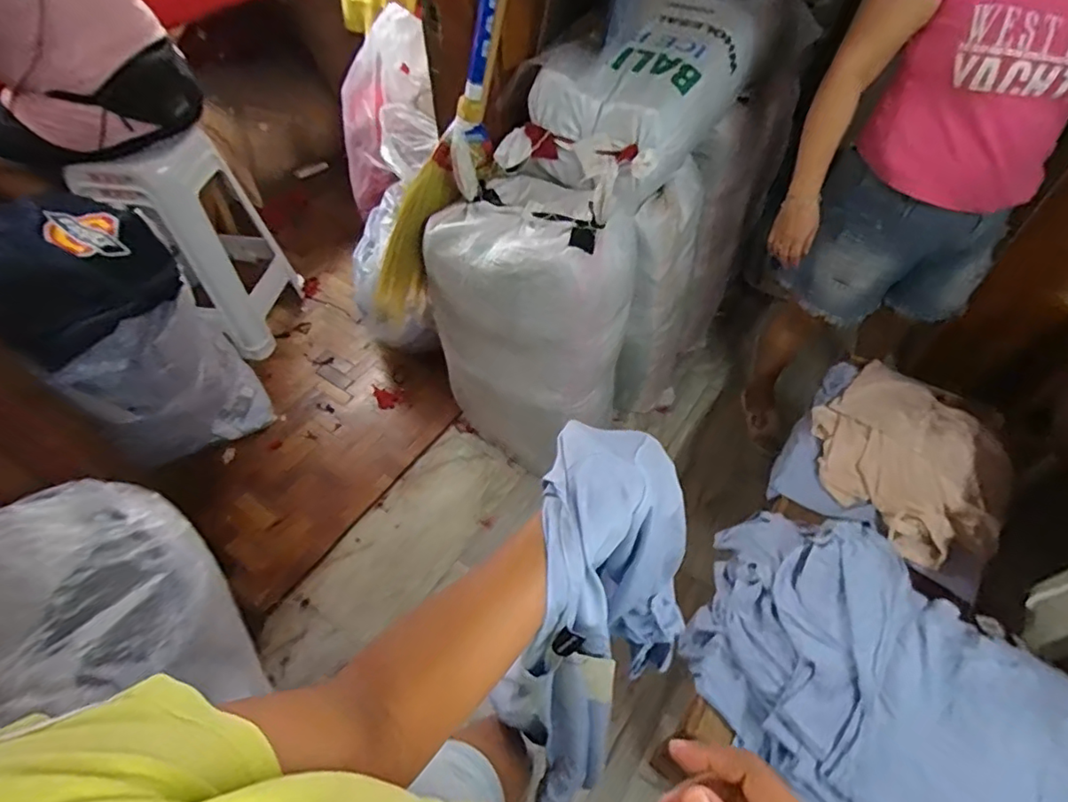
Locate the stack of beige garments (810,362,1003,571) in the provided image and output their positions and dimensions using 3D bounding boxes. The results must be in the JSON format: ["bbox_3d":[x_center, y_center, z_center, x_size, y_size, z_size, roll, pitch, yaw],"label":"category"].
[{"bbox_3d":[0.723,0.102,1.072,0.423,0.060,0.366,-32,59,-22],"label":"stack of beige garments"}]

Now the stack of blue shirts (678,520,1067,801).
[{"bbox_3d":[0.537,0.471,0.746,0.720,0.169,0.383,38,61,26],"label":"stack of blue shirts"}]

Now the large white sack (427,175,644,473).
[{"bbox_3d":[-0.016,-0.181,1.423,0.303,0.738,0.466,-36,60,-25],"label":"large white sack"}]

